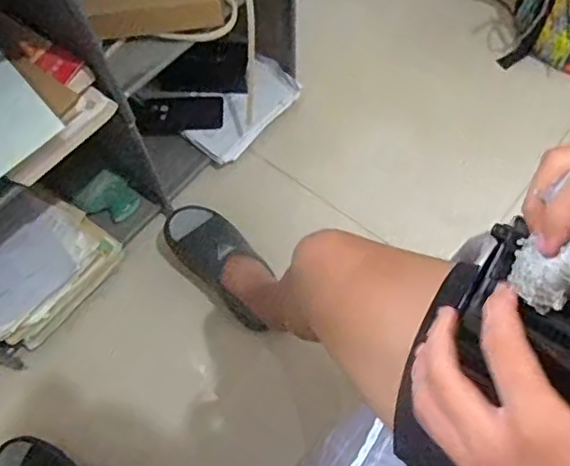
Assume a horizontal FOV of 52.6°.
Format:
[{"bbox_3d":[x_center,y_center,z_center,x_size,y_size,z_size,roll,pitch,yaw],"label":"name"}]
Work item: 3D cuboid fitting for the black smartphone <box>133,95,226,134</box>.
[{"bbox_3d":[-0.222,-0.250,1.217,0.183,0.014,0.084,-1,77,4],"label":"black smartphone"}]

